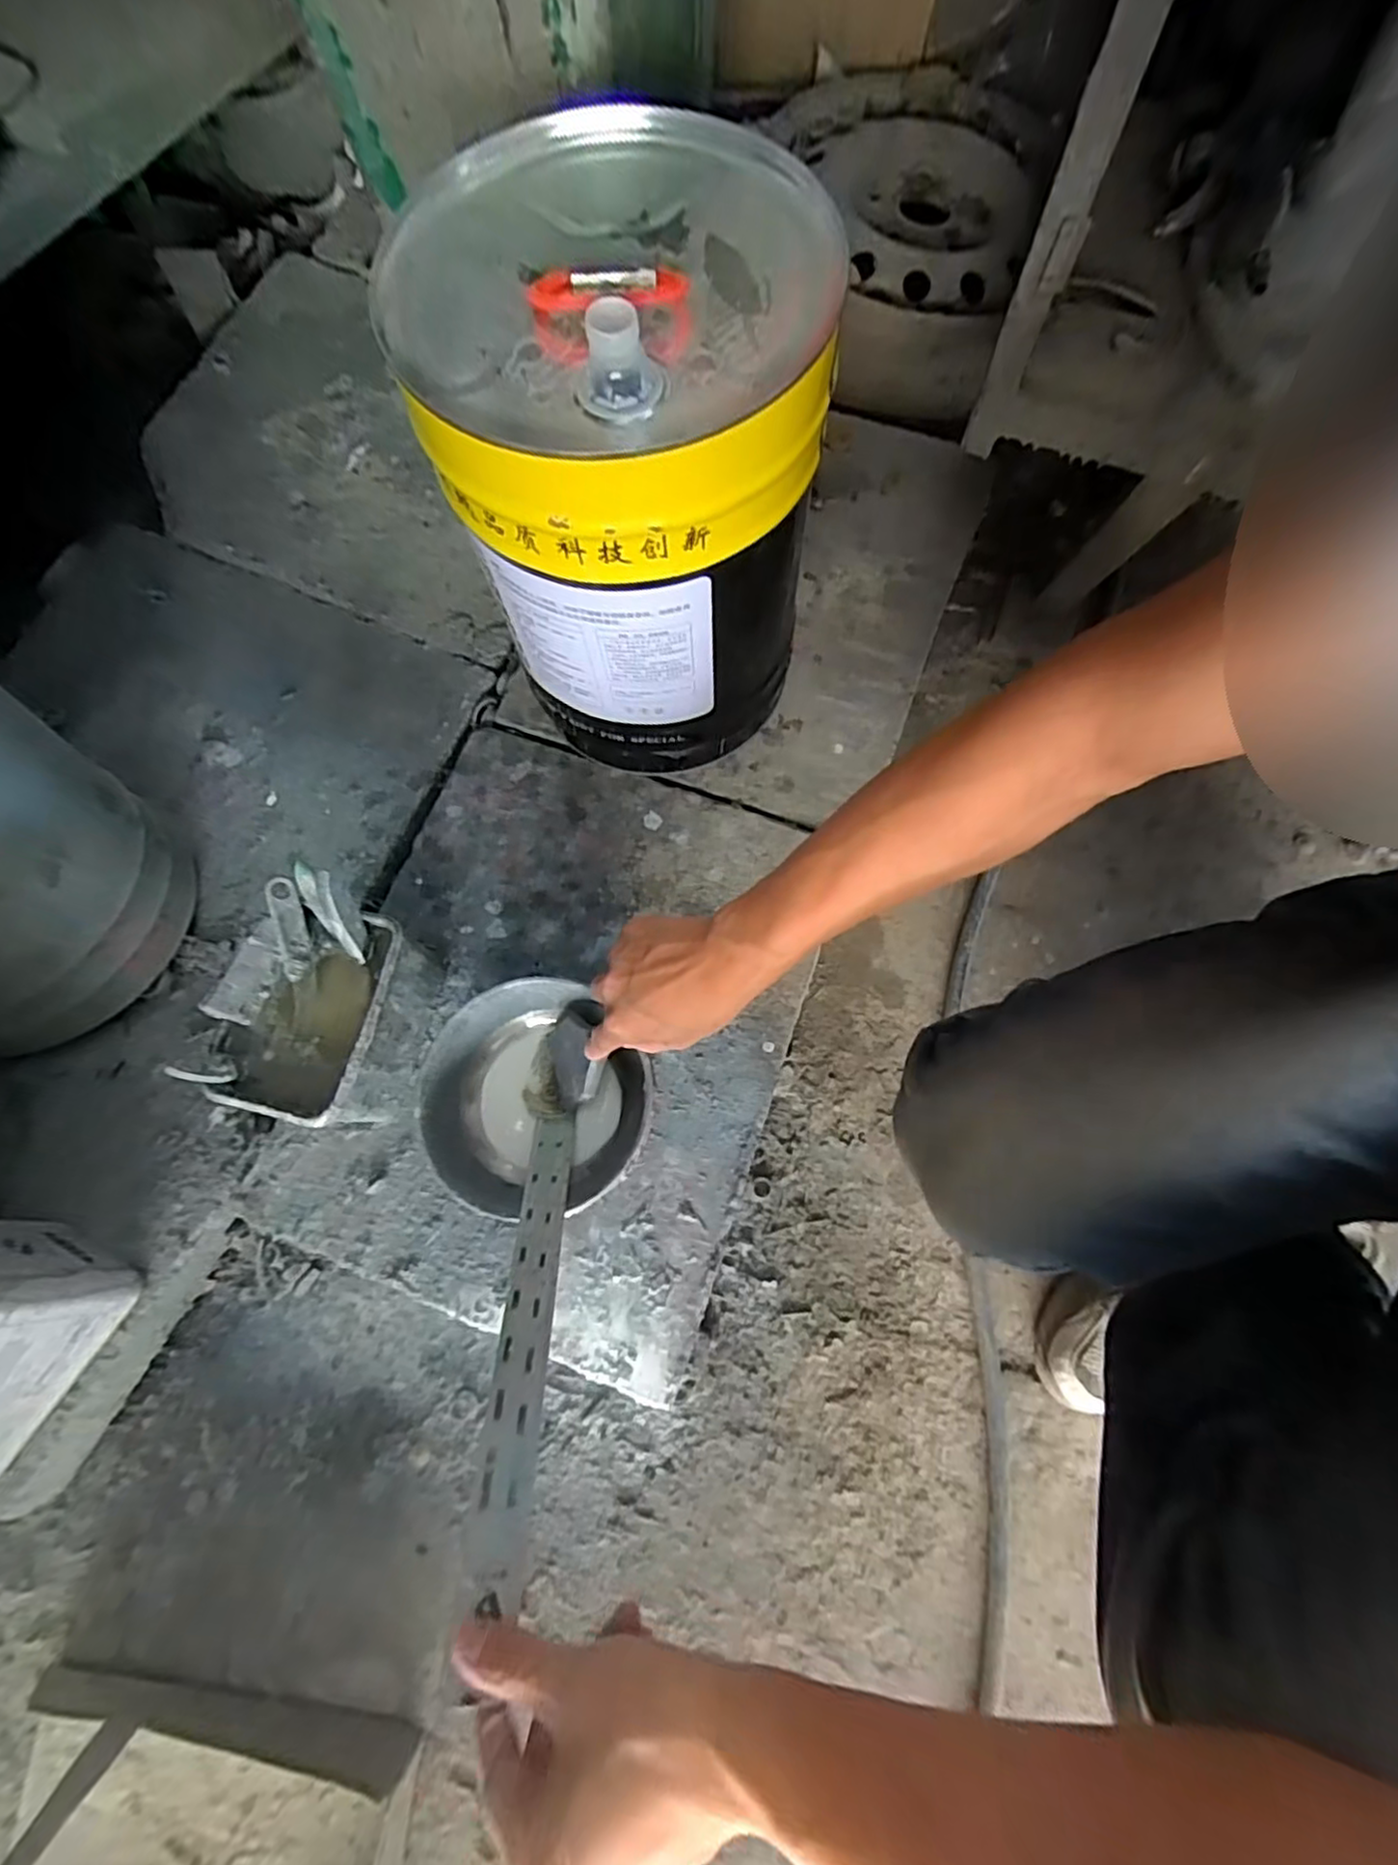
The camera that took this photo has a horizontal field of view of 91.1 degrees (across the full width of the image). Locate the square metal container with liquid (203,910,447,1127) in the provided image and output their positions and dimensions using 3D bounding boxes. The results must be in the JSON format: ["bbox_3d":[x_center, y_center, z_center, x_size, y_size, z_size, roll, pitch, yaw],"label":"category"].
[{"bbox_3d":[-0.285,0.071,0.552,0.107,0.115,0.156,14,73,5],"label":"square metal container with liquid"}]

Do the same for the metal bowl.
[{"bbox_3d":[-0.124,0.128,0.549,0.170,0.083,0.167,0,72,0],"label":"metal bowl"}]

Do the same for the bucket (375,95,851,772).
[{"bbox_3d":[-0.043,-0.320,0.536,0.249,0.335,0.253,0,72,0],"label":"bucket"}]

